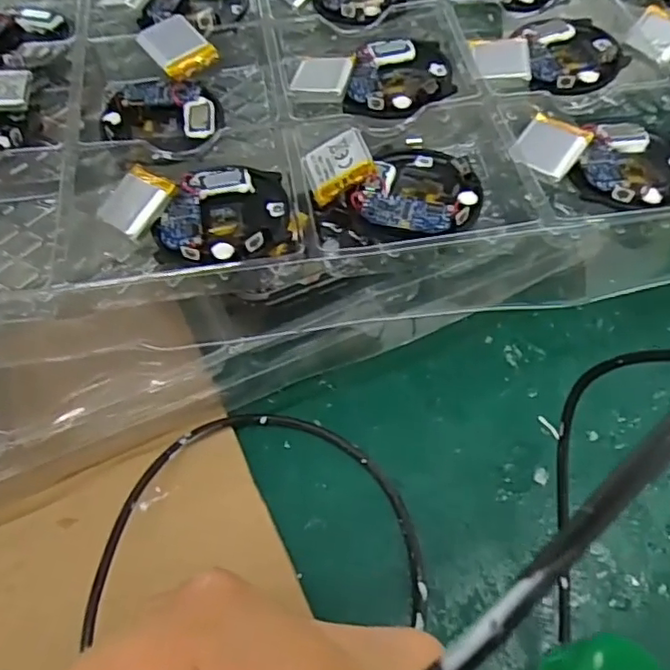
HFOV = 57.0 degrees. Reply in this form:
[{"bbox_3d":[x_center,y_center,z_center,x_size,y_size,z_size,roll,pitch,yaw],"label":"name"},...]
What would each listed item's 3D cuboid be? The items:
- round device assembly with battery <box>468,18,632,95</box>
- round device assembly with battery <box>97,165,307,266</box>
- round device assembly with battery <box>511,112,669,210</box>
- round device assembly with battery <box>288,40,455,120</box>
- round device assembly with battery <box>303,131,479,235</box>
[{"bbox_3d":[0.083,-0.107,0.234,0.058,0.008,0.040,-29,65,-16],"label":"round device assembly with battery"},{"bbox_3d":[-0.041,-0.038,0.195,0.059,0.014,0.039,-7,61,-4],"label":"round device assembly with battery"},{"bbox_3d":[0.091,-0.062,0.206,0.055,0.010,0.042,24,63,12],"label":"round device assembly with battery"},{"bbox_3d":[0.015,-0.095,0.228,0.061,0.006,0.039,-23,64,-13],"label":"round device assembly with battery"},{"bbox_3d":[0.019,-0.048,0.198,0.054,0.009,0.041,1,61,0],"label":"round device assembly with battery"}]

